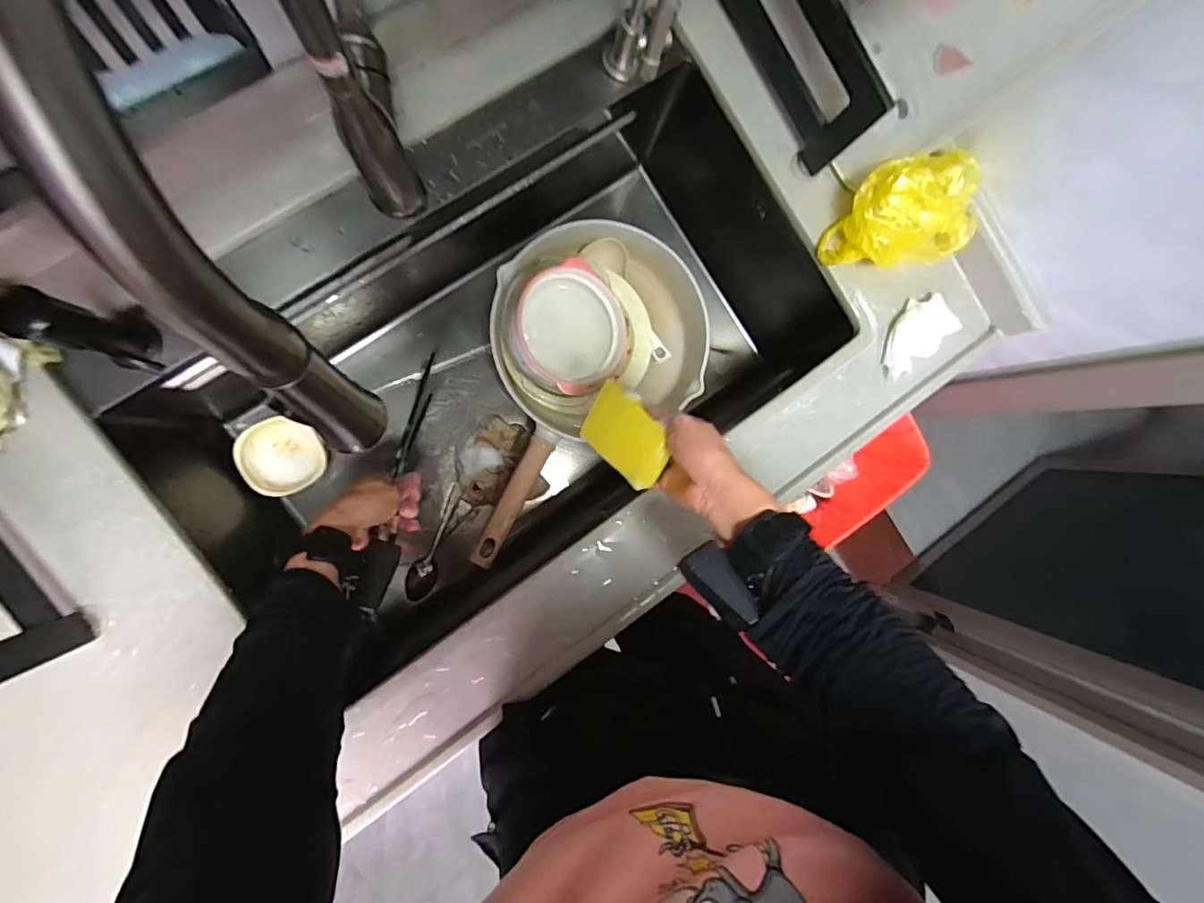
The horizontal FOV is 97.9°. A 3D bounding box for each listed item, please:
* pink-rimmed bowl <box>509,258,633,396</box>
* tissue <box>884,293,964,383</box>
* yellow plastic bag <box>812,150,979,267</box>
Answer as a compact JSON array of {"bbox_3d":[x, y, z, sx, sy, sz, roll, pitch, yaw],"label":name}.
[{"bbox_3d":[-0.036,-0.151,0.686,0.152,0.080,0.151,37,85,-8],"label":"pink-rimmed bowl"},{"bbox_3d":[0.356,-0.130,0.592,0.100,0.014,0.060,-45,97,-6],"label":"tissue"},{"bbox_3d":[0.307,-0.242,0.539,0.120,0.091,0.090,-12,93,-9],"label":"yellow plastic bag"}]

